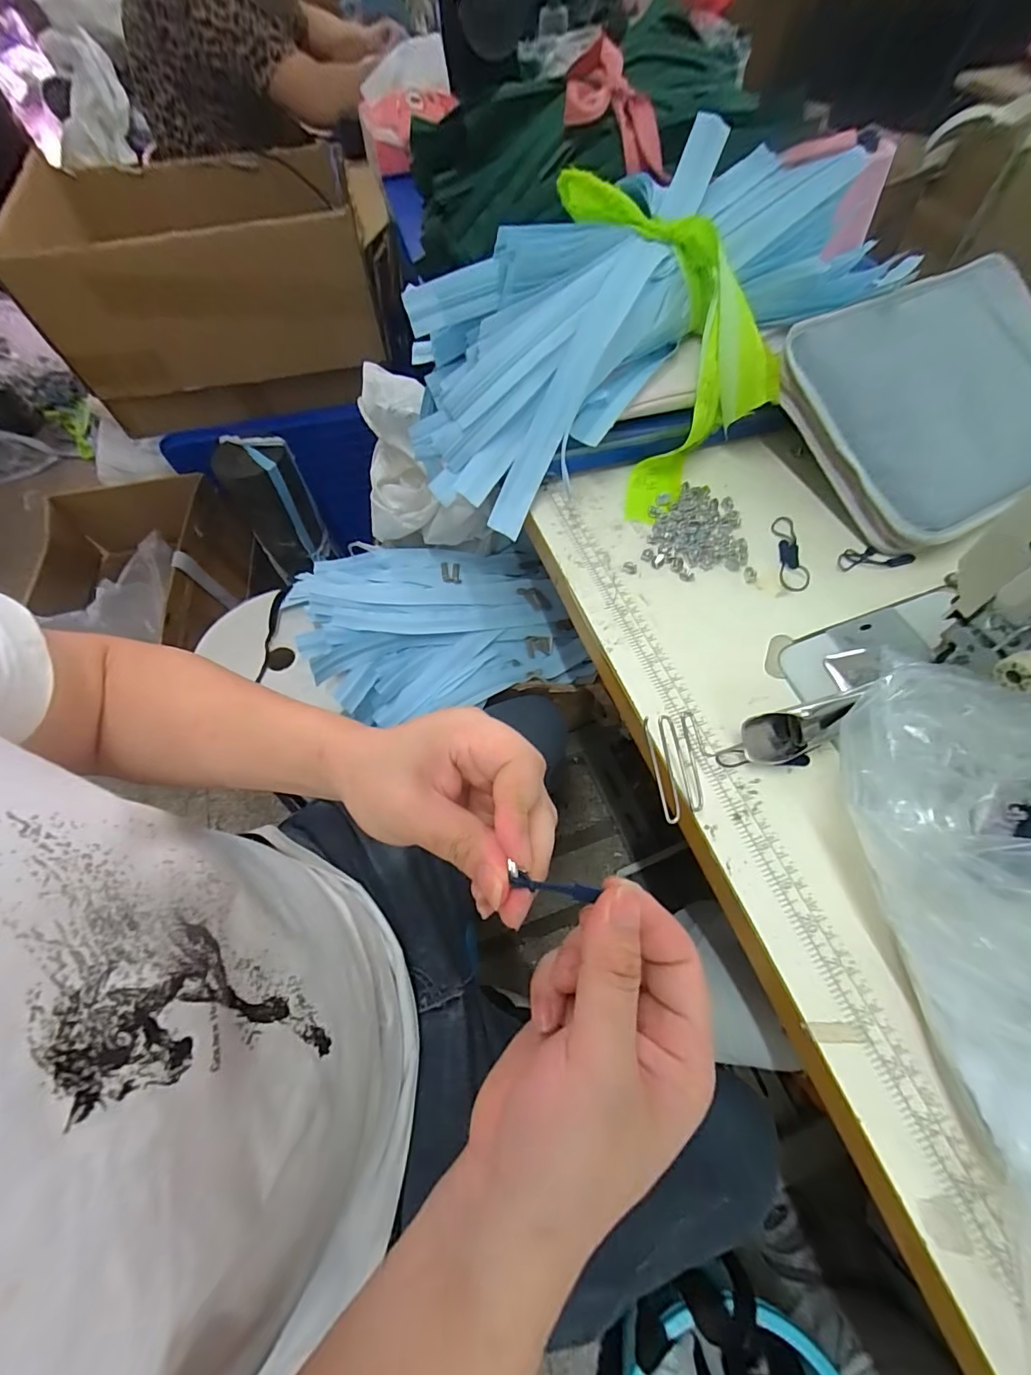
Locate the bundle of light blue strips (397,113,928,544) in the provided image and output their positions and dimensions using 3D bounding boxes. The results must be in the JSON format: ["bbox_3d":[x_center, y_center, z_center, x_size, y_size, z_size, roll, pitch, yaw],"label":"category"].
[{"bbox_3d":[0.114,-0.371,0.464,0.509,0.093,0.220,-34,104,-2],"label":"bundle of light blue strips"}]

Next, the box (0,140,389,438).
[{"bbox_3d":[-0.535,-0.770,0.902,0.557,0.259,0.430,-19,63,-6],"label":"box"}]

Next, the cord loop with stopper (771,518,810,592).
[{"bbox_3d":[0.250,-0.123,0.438,0.024,0.006,0.082,0,63,4],"label":"cord loop with stopper"}]

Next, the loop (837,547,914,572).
[{"bbox_3d":[0.324,-0.118,0.432,0.065,0.004,0.021,-5,62,1],"label":"loop"}]

